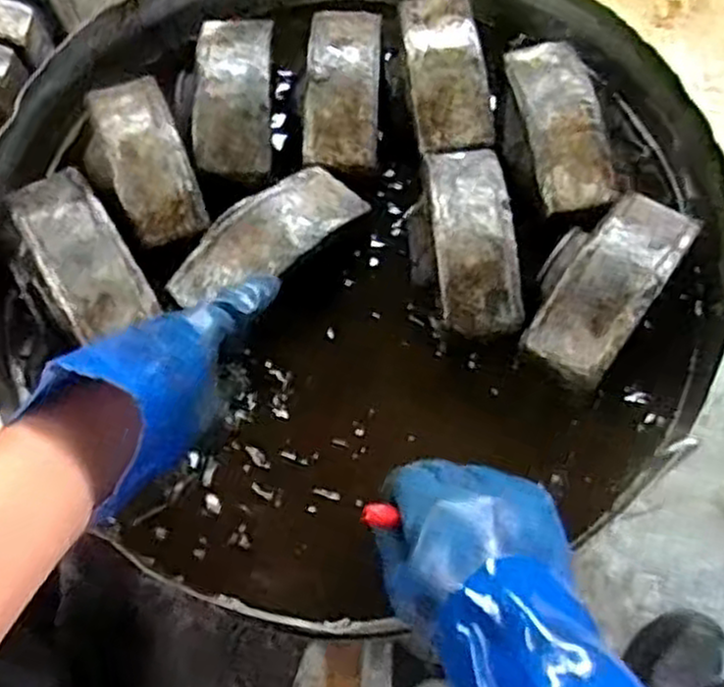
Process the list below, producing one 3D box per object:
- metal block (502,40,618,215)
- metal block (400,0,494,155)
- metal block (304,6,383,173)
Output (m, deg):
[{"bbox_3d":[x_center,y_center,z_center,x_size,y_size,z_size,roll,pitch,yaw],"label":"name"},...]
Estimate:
[{"bbox_3d":[0.153,-0.179,0.618,0.066,0.029,0.159,-11,67,-3],"label":"metal block"},{"bbox_3d":[0.069,-0.231,0.645,0.060,0.030,0.152,-6,67,-1],"label":"metal block"},{"bbox_3d":[-0.015,-0.215,0.644,0.058,0.030,0.150,2,67,2],"label":"metal block"}]

